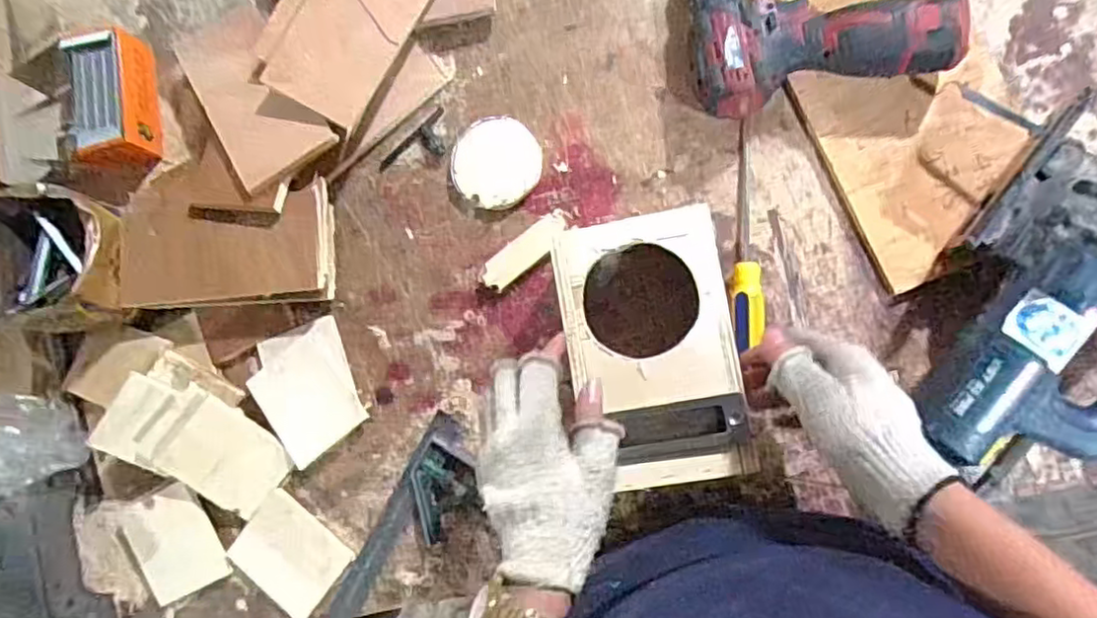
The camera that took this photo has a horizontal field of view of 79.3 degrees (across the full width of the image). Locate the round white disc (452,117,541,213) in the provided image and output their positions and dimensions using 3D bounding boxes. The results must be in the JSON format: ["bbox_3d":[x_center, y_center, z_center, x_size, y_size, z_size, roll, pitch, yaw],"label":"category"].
[{"bbox_3d":[-0.047,-0.136,0.617,0.081,0.013,0.083,0,87,9],"label":"round white disc"}]

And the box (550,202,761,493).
[{"bbox_3d":[0.083,0.031,0.540,0.119,0.102,0.197,-10,86,8],"label":"box"}]

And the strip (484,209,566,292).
[{"bbox_3d":[-0.020,-0.053,0.602,0.090,0.014,0.027,-38,82,5],"label":"strip"}]

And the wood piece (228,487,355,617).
[{"bbox_3d":[-0.243,0.232,0.624,0.099,0.011,0.080,38,93,9],"label":"wood piece"}]

